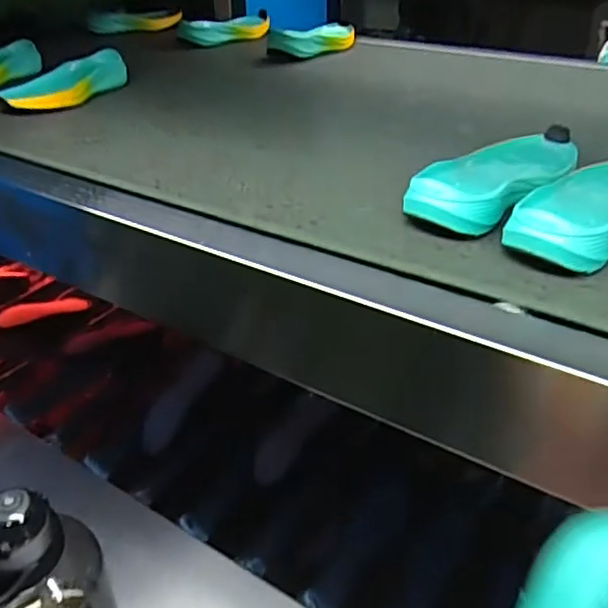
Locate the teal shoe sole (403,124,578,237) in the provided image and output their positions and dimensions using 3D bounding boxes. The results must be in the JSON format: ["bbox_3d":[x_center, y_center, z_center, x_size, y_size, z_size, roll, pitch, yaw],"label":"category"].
[{"bbox_3d":[0.171,-0.113,0.545,0.086,0.039,0.209,22,39,31],"label":"teal shoe sole"}]

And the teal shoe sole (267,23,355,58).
[{"bbox_3d":[0.032,-0.466,1.097,0.078,0.038,0.222,27,42,35],"label":"teal shoe sole"}]

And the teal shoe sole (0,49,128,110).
[{"bbox_3d":[-0.318,-0.302,0.841,0.078,0.033,0.190,11,35,17],"label":"teal shoe sole"}]

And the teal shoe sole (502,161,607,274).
[{"bbox_3d":[0.234,-0.079,0.492,0.085,0.040,0.213,28,42,36],"label":"teal shoe sole"}]

